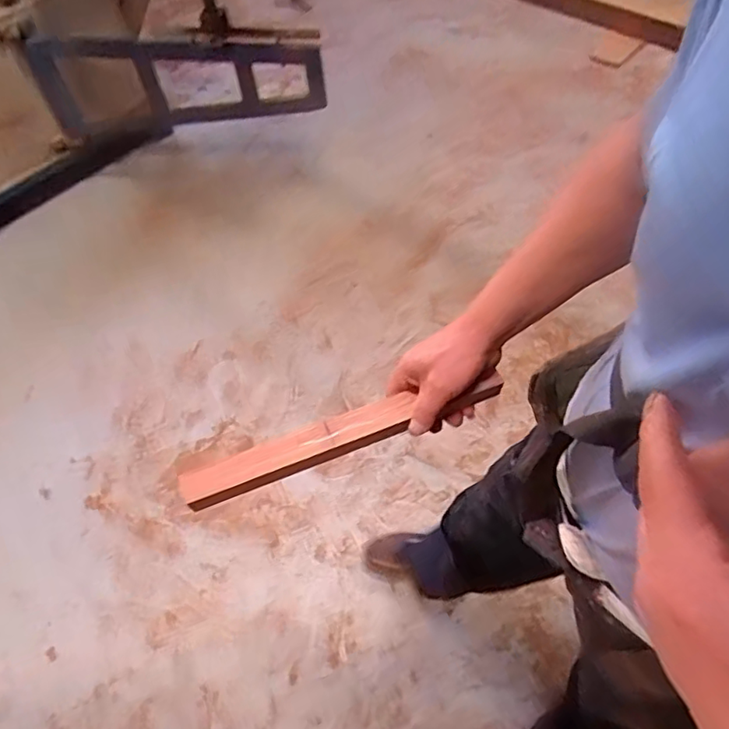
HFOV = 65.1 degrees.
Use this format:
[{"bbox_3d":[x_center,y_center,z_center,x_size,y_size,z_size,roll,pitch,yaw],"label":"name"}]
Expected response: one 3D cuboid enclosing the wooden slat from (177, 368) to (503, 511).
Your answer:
[{"bbox_3d":[-0.016,0.068,0.561,0.322,0.027,0.033,-19,55,-10],"label":"wooden slat"}]

